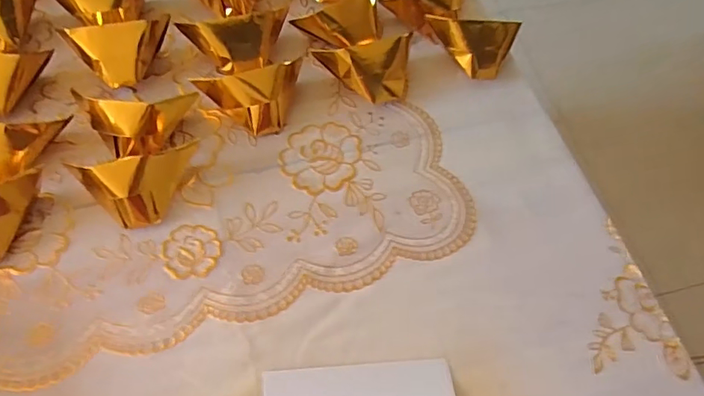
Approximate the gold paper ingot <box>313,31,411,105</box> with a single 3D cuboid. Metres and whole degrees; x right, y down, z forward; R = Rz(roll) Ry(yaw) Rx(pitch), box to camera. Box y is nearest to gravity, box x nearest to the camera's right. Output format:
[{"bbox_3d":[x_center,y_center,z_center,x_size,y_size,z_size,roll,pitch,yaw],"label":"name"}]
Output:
[{"bbox_3d":[0.009,-0.126,0.493,0.090,0.043,0.050,3,61,-2],"label":"gold paper ingot"}]

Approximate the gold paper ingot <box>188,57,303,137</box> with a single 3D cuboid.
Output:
[{"bbox_3d":[-0.092,-0.094,0.477,0.095,0.037,0.063,-9,62,-9],"label":"gold paper ingot"}]

